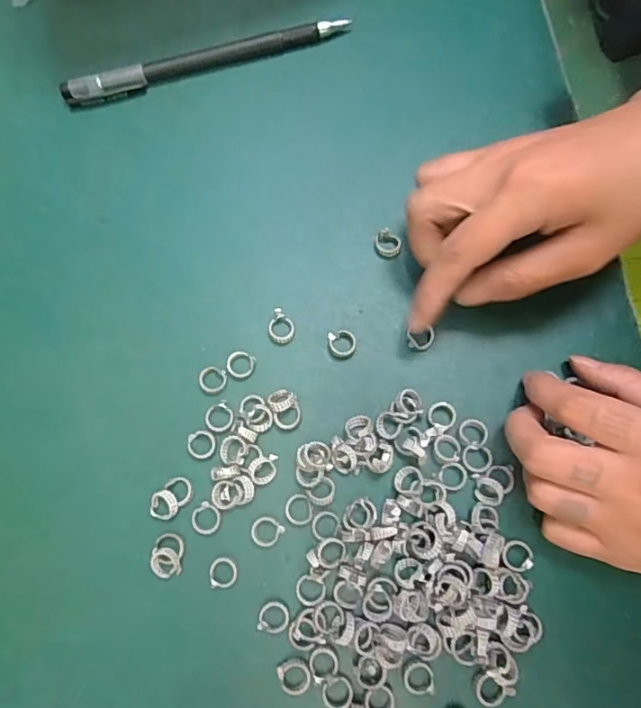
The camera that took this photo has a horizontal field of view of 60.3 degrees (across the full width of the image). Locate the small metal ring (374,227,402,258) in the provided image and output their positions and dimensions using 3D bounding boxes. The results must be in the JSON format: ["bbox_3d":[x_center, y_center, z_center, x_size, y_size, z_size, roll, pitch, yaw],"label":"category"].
[{"bbox_3d":[0.033,-0.054,0.269,0.013,0.006,0.013,0,78,0],"label":"small metal ring"}]

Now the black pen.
[{"bbox_3d":[-0.060,-0.156,0.293,0.152,0.010,0.011,-17,79,-3],"label":"black pen"}]

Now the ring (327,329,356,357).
[{"bbox_3d":[0.010,-0.005,0.258,0.012,0.005,0.013,0,78,0],"label":"ring"}]

